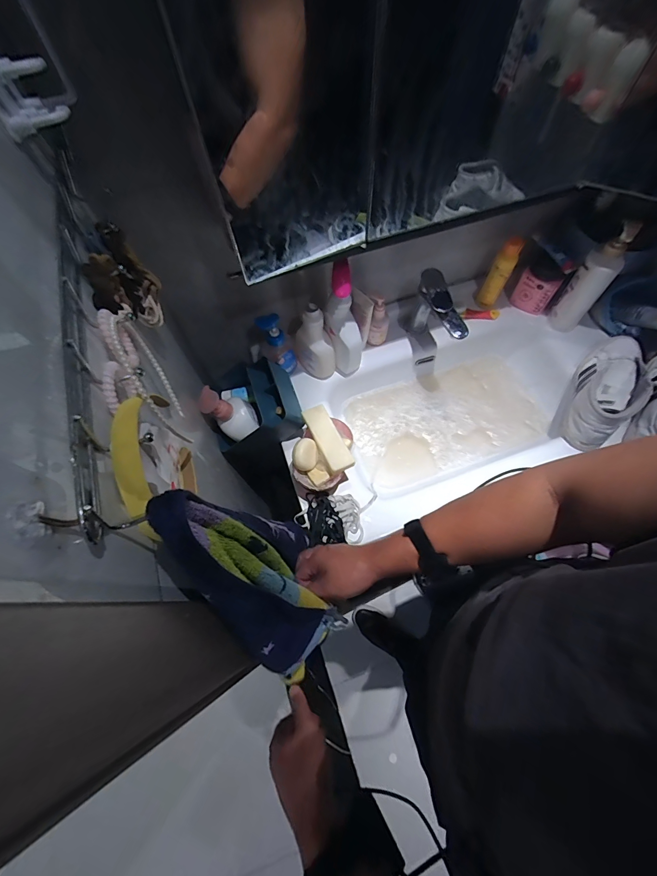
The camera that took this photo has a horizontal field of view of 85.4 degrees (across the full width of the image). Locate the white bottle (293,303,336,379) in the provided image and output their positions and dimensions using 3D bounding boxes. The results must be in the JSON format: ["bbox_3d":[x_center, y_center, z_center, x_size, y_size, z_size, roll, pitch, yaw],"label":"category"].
[{"bbox_3d":[-0.025,-0.200,0.762,0.080,0.177,0.057,-8,66,-2],"label":"white bottle"}]

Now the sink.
[{"bbox_3d":[0.320,-0.081,0.851,0.723,0.128,0.441,-21,67,-9],"label":"sink"}]

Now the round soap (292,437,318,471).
[{"bbox_3d":[-0.041,0.029,0.671,0.050,0.017,0.062,20,71,-20],"label":"round soap"}]

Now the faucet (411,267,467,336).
[{"bbox_3d":[0.236,-0.255,0.798,0.055,0.170,0.152,-16,66,-5],"label":"faucet"}]

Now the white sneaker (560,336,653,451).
[{"bbox_3d":[0.570,-0.109,0.731,0.096,0.107,0.269,33,71,15],"label":"white sneaker"}]

